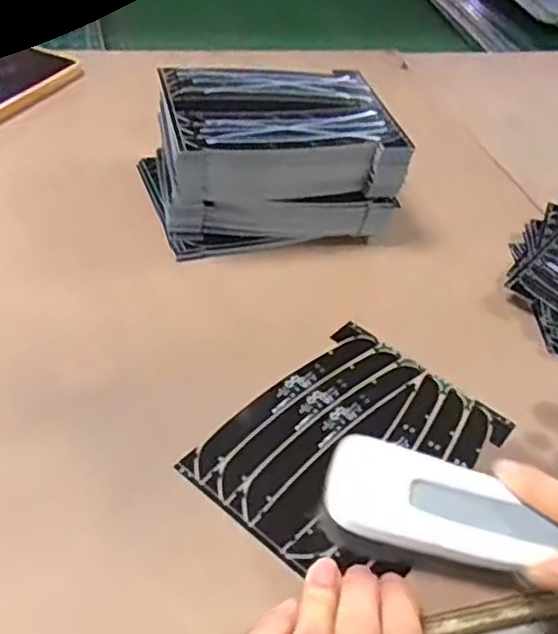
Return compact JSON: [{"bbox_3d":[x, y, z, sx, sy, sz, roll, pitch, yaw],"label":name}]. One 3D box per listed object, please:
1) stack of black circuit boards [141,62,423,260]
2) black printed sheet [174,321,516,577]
[{"bbox_3d":[-0.008,-0.119,0.499,0.174,0.088,0.119,-6,44,-14],"label":"stack of black circuit boards"},{"bbox_3d":[0.041,0.069,0.364,0.114,0.004,0.157,33,47,25],"label":"black printed sheet"}]

